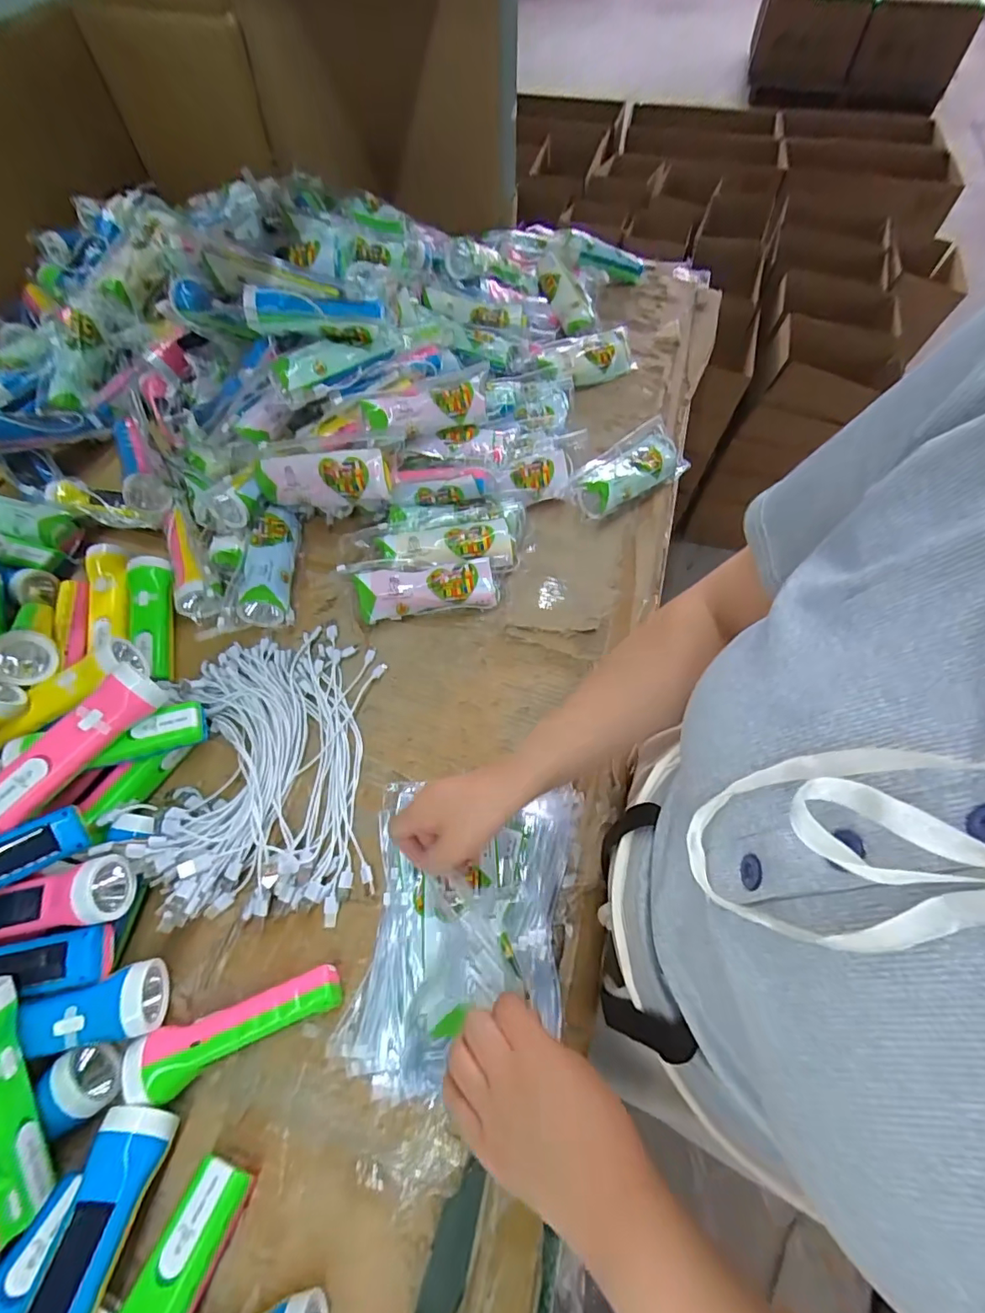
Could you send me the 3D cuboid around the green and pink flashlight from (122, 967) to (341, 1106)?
[{"bbox_3d":[-0.210,0.311,0.426,0.163,0.040,0.050,-20,65,-12],"label":"green and pink flashlight"}]

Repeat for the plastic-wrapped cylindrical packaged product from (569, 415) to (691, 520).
[{"bbox_3d":[0.198,-0.267,0.729,0.206,0.045,0.084,-38,70,-19],"label":"plastic-wrapped cylindrical packaged product"}]

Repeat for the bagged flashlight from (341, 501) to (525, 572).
[{"bbox_3d":[-0.070,-0.138,0.658,0.236,0.043,0.086,-11,63,-7],"label":"bagged flashlight"}]

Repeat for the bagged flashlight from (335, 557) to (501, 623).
[{"bbox_3d":[-0.085,-0.086,0.630,0.180,0.046,0.067,-8,63,-6],"label":"bagged flashlight"}]

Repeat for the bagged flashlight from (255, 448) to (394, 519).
[{"bbox_3d":[-0.204,-0.217,0.630,0.176,0.078,0.046,0,61,18],"label":"bagged flashlight"}]

